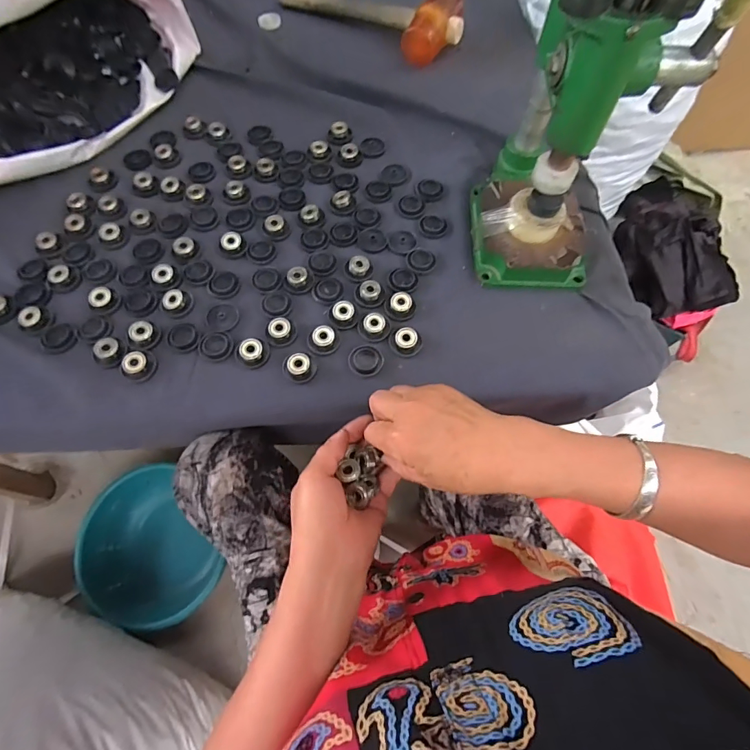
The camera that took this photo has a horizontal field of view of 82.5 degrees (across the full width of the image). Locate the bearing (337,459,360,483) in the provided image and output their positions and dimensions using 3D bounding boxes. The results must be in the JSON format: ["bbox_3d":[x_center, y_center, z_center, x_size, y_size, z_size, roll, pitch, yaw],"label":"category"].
[{"bbox_3d":[-0.022,0.082,0.365,0.018,0.007,0.020,38,71,16],"label":"bearing"}]

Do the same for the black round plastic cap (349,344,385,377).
[{"bbox_3d":[-0.009,-0.015,0.424,0.034,0.006,0.029,9,66,3],"label":"black round plastic cap"}]

